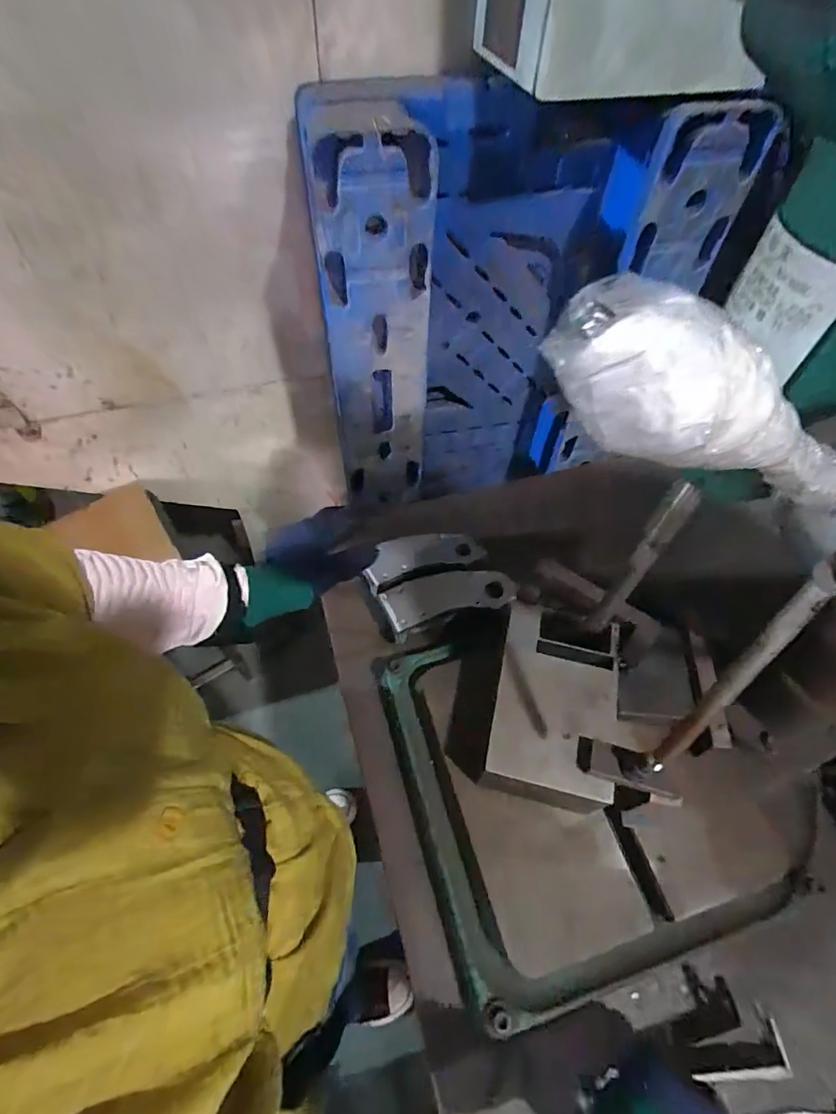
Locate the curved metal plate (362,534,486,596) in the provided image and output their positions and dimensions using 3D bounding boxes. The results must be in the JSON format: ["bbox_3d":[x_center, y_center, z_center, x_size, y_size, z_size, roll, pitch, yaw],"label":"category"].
[{"bbox_3d":[0.008,-0.002,0.734,0.170,0.030,0.067,-15,57,-15],"label":"curved metal plate"}]

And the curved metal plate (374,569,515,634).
[{"bbox_3d":[0.041,0.052,0.680,0.172,0.024,0.064,-14,57,-9],"label":"curved metal plate"}]

